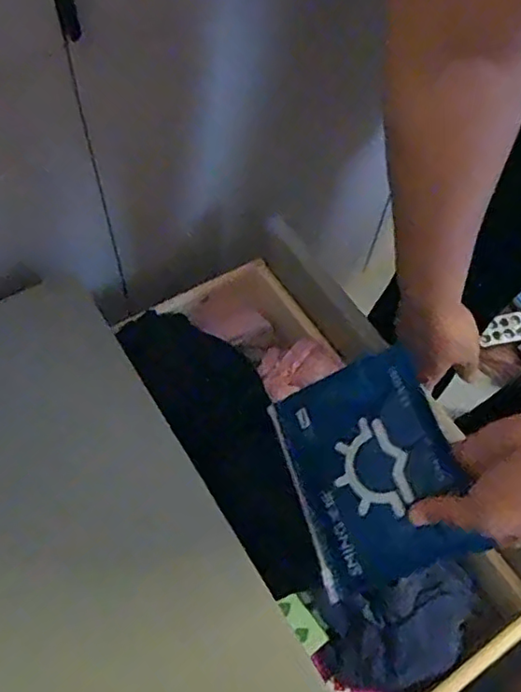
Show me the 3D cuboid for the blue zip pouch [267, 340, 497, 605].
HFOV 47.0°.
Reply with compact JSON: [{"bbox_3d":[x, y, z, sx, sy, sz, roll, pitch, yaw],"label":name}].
[{"bbox_3d":[0.078,0.090,0.443,0.119,0.015,0.154,-29,67,19],"label":"blue zip pouch"}]

